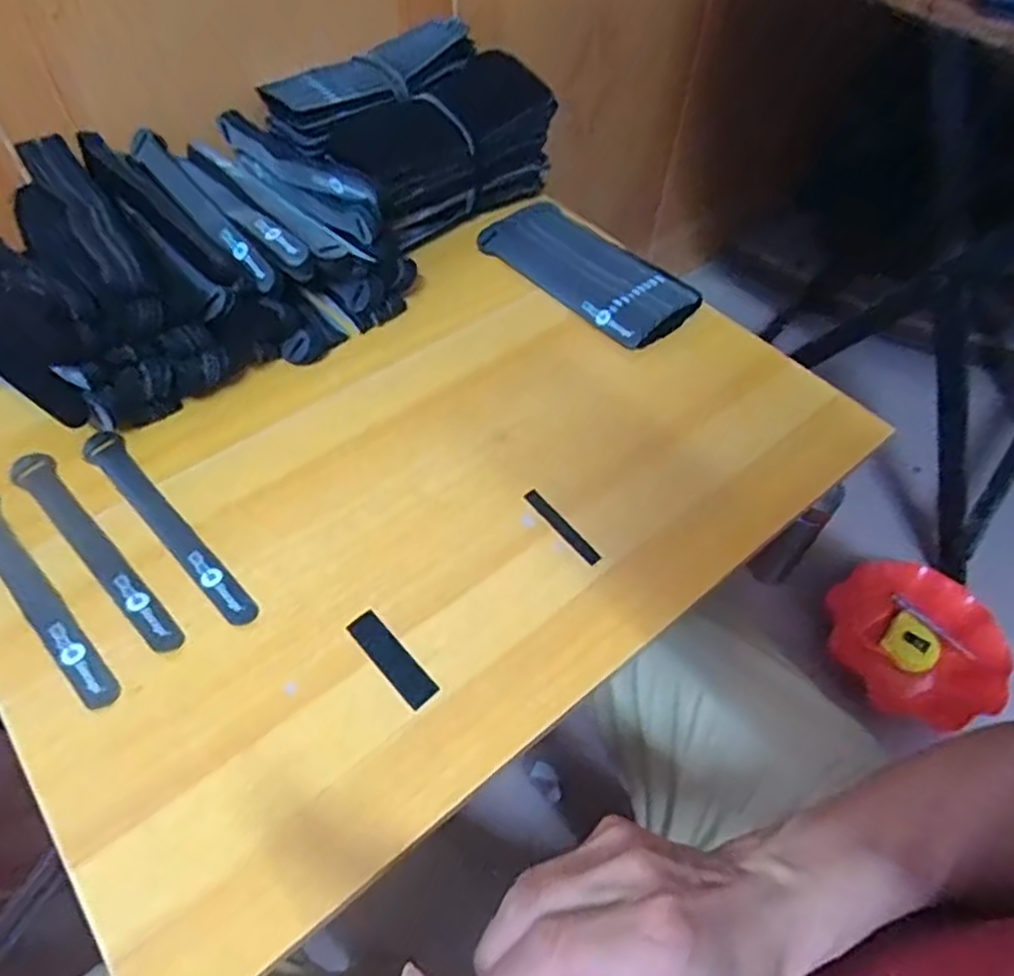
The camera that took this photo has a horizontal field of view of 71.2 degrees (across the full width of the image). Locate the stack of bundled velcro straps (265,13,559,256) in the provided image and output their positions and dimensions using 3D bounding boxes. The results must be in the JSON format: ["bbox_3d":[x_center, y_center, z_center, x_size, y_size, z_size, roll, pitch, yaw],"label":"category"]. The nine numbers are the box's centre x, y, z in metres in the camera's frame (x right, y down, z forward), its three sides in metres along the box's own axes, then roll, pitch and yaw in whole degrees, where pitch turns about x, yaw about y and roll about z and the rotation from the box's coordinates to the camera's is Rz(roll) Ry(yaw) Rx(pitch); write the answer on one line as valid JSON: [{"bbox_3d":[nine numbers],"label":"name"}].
[{"bbox_3d":[-0.090,-0.342,0.679,0.212,0.099,0.187,-36,64,-26],"label":"stack of bundled velcro straps"}]

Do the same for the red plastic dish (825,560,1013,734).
[{"bbox_3d":[0.570,0.212,0.983,0.190,0.022,0.235,-41,74,5],"label":"red plastic dish"}]

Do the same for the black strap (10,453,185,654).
[{"bbox_3d":[-0.269,0.037,0.462,0.197,0.005,0.025,37,60,24],"label":"black strap"}]

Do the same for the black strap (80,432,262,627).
[{"bbox_3d":[-0.231,0.023,0.479,0.024,0.005,0.200,-36,62,-27],"label":"black strap"}]

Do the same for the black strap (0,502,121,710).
[{"bbox_3d":[-0.298,0.064,0.444,0.024,0.005,0.200,-38,62,-24],"label":"black strap"}]

